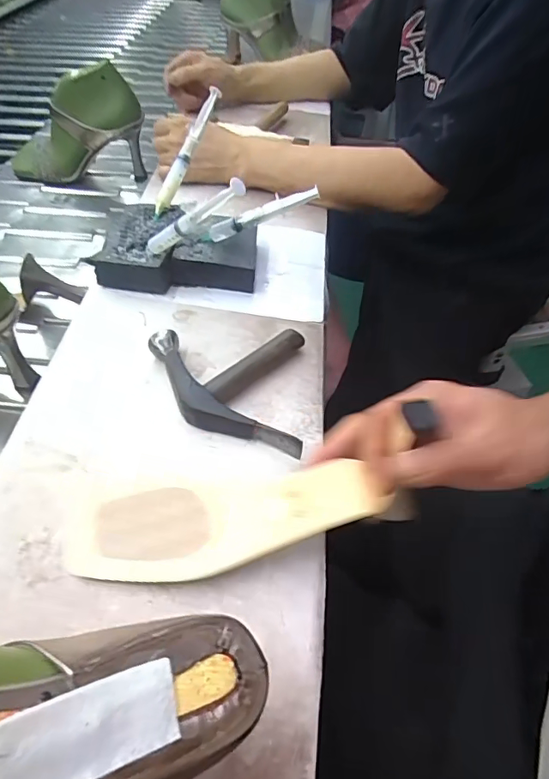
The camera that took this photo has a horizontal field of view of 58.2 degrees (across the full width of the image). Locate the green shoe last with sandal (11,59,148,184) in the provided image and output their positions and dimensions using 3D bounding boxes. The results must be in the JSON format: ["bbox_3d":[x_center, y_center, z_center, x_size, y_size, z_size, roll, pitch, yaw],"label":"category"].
[{"bbox_3d":[-0.308,-0.399,0.758,0.214,0.172,0.074,9,49,5],"label":"green shoe last with sandal"}]

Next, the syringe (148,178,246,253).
[{"bbox_3d":[-0.081,-0.156,0.462,0.147,0.016,0.010,-10,31,47],"label":"syringe"}]

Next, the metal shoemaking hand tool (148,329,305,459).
[{"bbox_3d":[-0.044,-0.004,0.423,0.132,0.027,0.122,2,49,1],"label":"metal shoemaking hand tool"}]

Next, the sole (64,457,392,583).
[{"bbox_3d":[-0.036,0.084,0.333,0.207,0.013,0.075,-9,48,8],"label":"sole"}]

